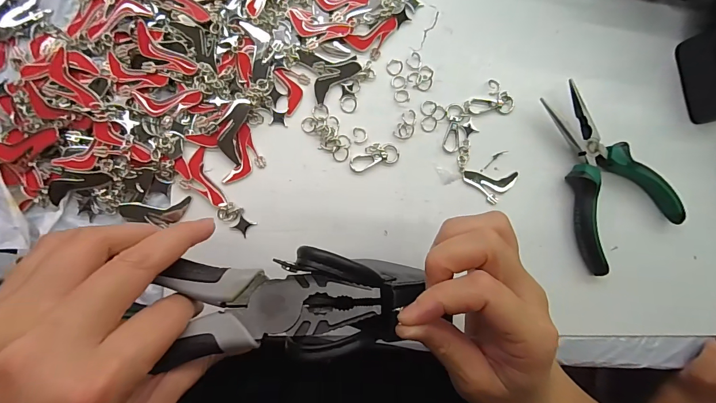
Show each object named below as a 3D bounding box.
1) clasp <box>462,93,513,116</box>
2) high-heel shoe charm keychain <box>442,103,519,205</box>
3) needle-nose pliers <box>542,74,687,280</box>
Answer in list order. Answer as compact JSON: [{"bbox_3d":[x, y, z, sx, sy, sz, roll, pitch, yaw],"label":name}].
[{"bbox_3d":[0.109,-0.079,0.300,0.044,0.004,0.017,-11,90,-9],"label":"clasp"},{"bbox_3d":[0.095,-0.039,0.296,0.036,0.004,0.083,-41,95,-8],"label":"high-heel shoe charm keychain"},{"bbox_3d":[0.205,-0.026,0.305,0.090,0.023,0.148,-27,93,-9],"label":"needle-nose pliers"}]

